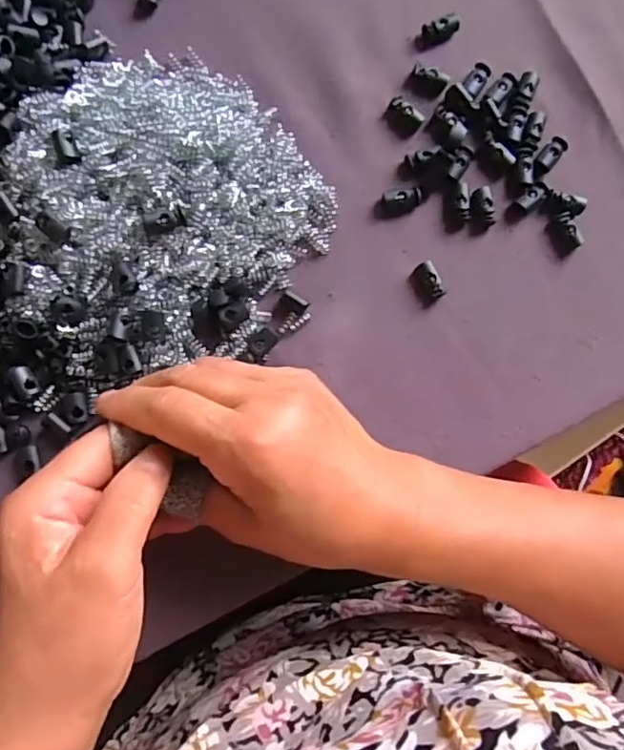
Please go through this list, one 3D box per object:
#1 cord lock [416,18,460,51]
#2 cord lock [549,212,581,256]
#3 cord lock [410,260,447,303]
[{"bbox_3d":[0.071,-0.196,0.306,0.026,0.005,0.011,-24,88,-8],"label":"cord lock"},{"bbox_3d":[0.141,-0.079,0.300,0.013,0.007,0.022,-24,88,-8],"label":"cord lock"},{"bbox_3d":[0.063,-0.051,0.291,0.014,0.007,0.021,-20,87,-8],"label":"cord lock"}]

